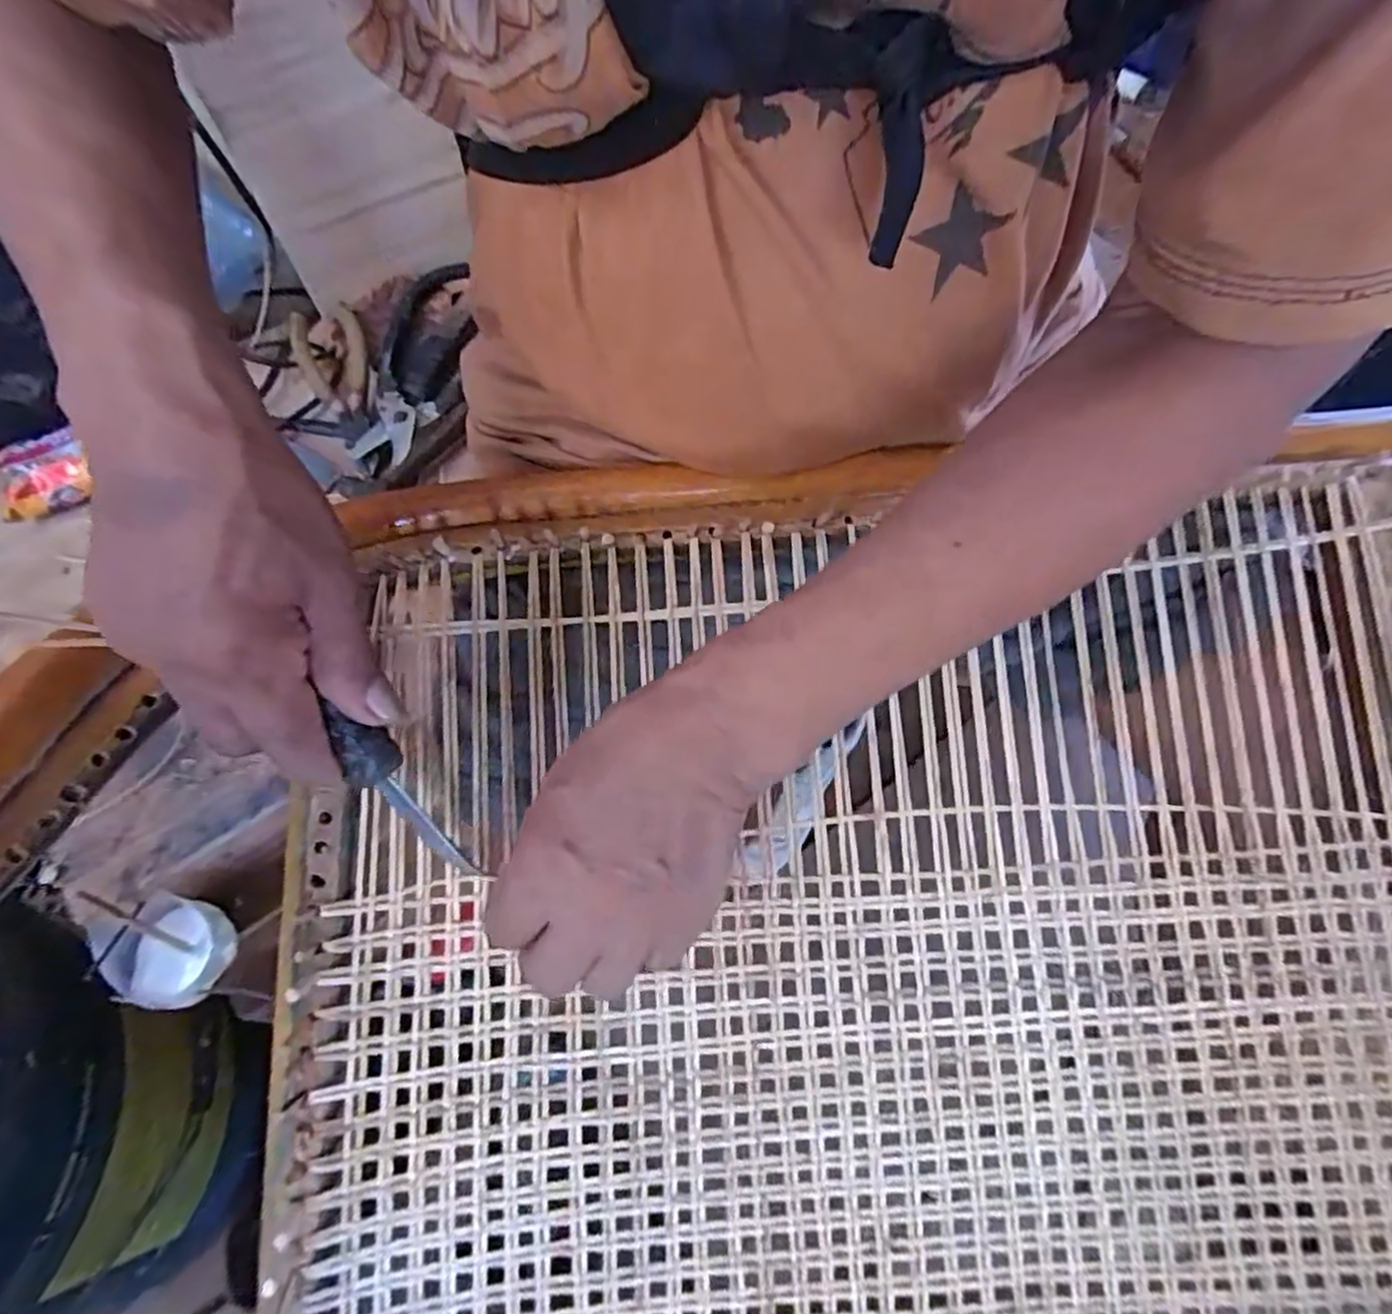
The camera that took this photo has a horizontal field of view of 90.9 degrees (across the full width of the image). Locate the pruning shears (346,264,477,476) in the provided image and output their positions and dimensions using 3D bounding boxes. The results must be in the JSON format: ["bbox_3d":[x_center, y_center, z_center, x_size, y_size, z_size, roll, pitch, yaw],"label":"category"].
[{"bbox_3d":[-0.216,-0.238,0.538,0.051,0.019,0.224,3,60,1],"label":"pruning shears"}]

